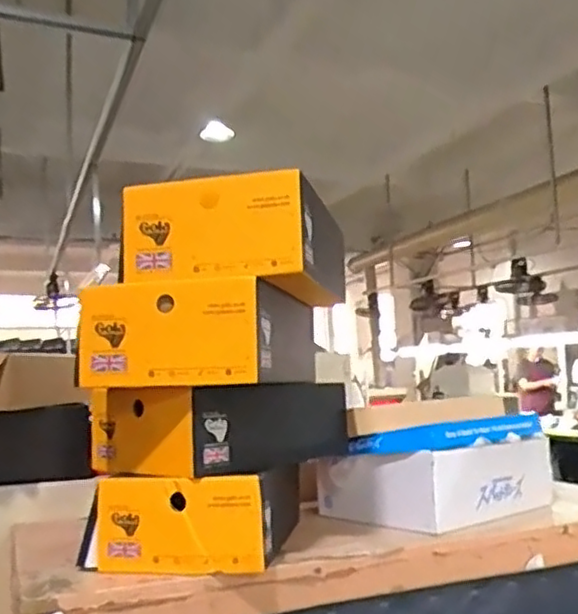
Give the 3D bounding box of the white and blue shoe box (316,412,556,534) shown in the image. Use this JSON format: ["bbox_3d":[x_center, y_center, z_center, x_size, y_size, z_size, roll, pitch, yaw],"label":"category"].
[{"bbox_3d":[0.242,0.257,1.093,0.335,0.137,0.226,2,-6,-38],"label":"white and blue shoe box"}]

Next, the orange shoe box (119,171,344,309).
[{"bbox_3d":[-0.059,-0.078,0.935,0.229,0.111,0.338,-3,-5,12],"label":"orange shoe box"}]

